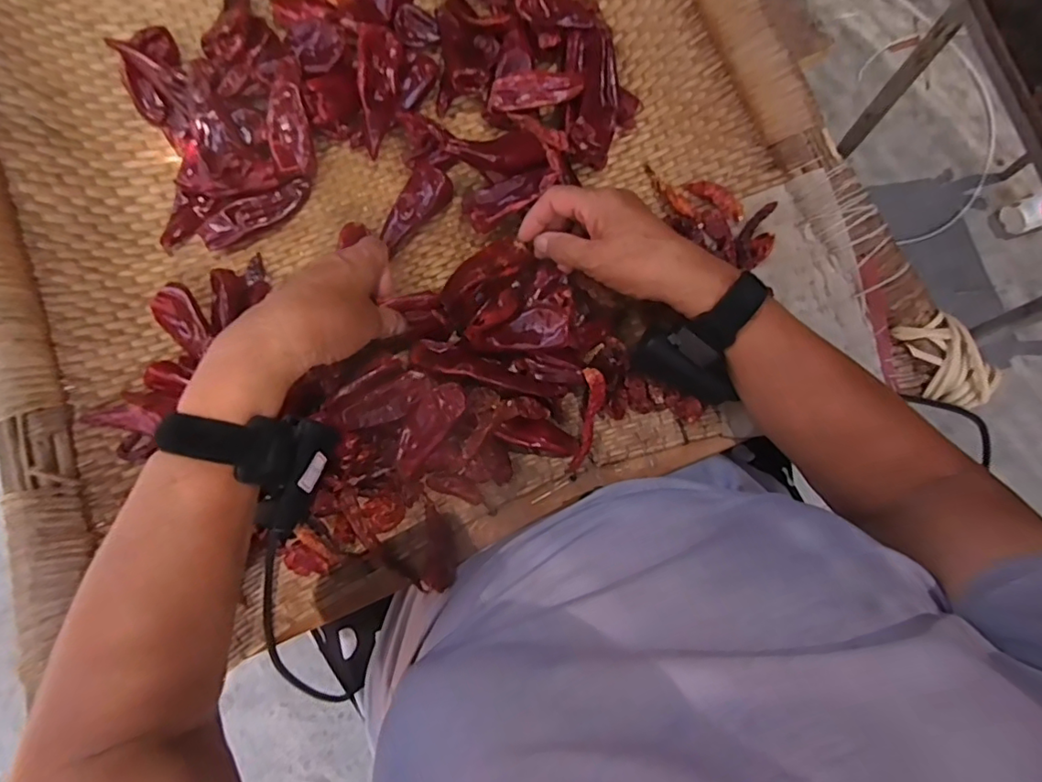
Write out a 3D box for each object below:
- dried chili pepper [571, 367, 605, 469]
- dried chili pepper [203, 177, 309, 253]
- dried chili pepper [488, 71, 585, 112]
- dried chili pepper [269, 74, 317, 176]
[{"bbox_3d":[0.048,0.021,0.411,0.017,0.006,0.074,12,91,2],"label":"dried chili pepper"},{"bbox_3d":[-0.215,-0.144,0.464,0.091,0.021,0.027,-31,79,-6],"label":"dried chili pepper"},{"bbox_3d":[0.011,-0.240,0.457,0.074,0.019,0.025,1,77,1],"label":"dried chili pepper"},{"bbox_3d":[-0.187,-0.214,0.460,0.032,0.015,0.075,-6,93,-2],"label":"dried chili pepper"}]

